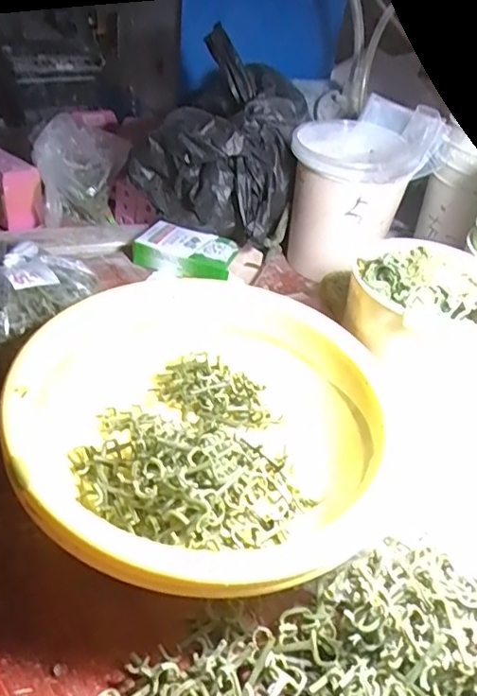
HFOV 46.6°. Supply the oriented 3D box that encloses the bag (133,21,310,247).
[{"bbox_3d":[-0.013,-0.222,0.587,0.160,0.162,0.137,23,41,19],"label":"bag"}]

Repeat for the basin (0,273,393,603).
[{"bbox_3d":[-0.028,0.052,0.352,0.209,0.084,0.226,4,38,-4],"label":"basin"}]

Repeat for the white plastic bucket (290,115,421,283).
[{"bbox_3d":[0.108,-0.153,0.581,0.107,0.131,0.104,4,40,-3],"label":"white plastic bucket"}]

